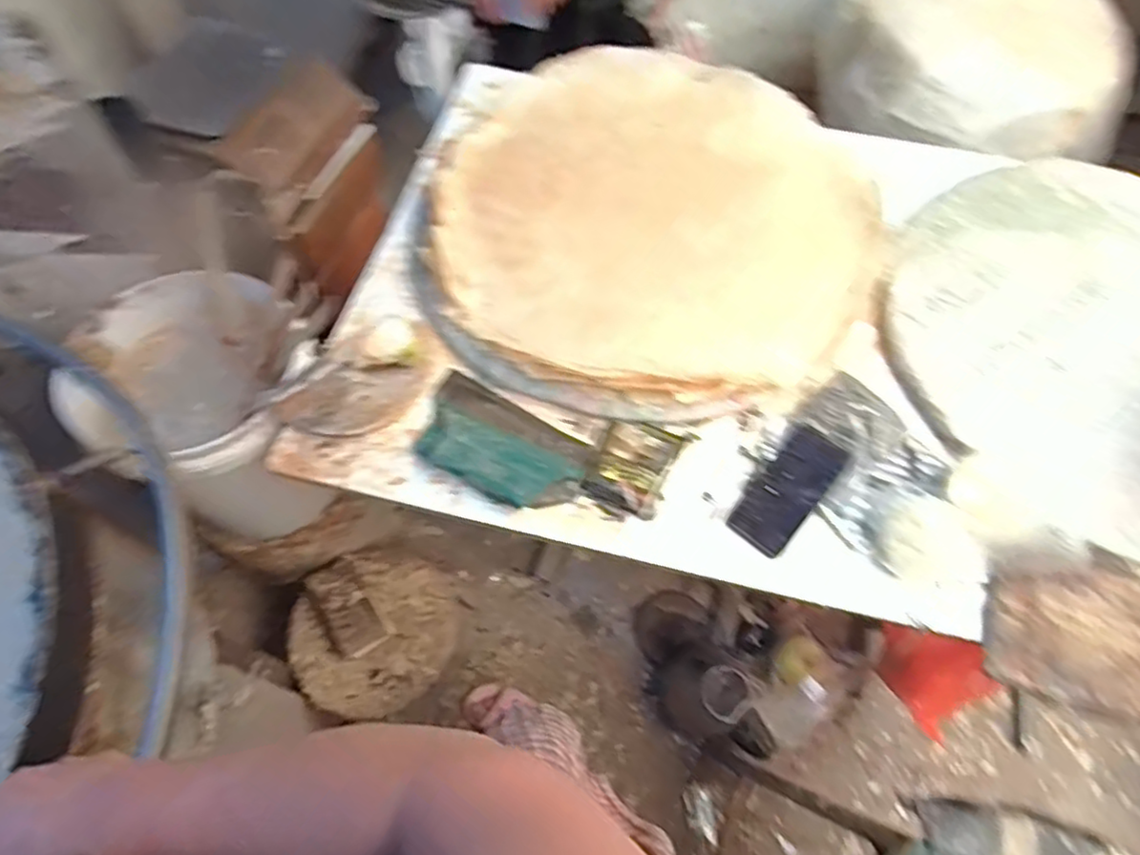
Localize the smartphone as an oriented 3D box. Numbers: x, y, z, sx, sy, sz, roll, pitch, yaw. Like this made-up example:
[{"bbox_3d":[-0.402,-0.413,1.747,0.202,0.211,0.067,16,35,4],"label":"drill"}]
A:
[{"bbox_3d":[0.252,0.070,0.770,0.067,0.013,0.161,36,67,18],"label":"smartphone"}]

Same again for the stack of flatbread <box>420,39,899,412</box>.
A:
[{"bbox_3d":[0.114,-0.308,0.951,0.588,0.042,0.609,23,64,12],"label":"stack of flatbread"}]

